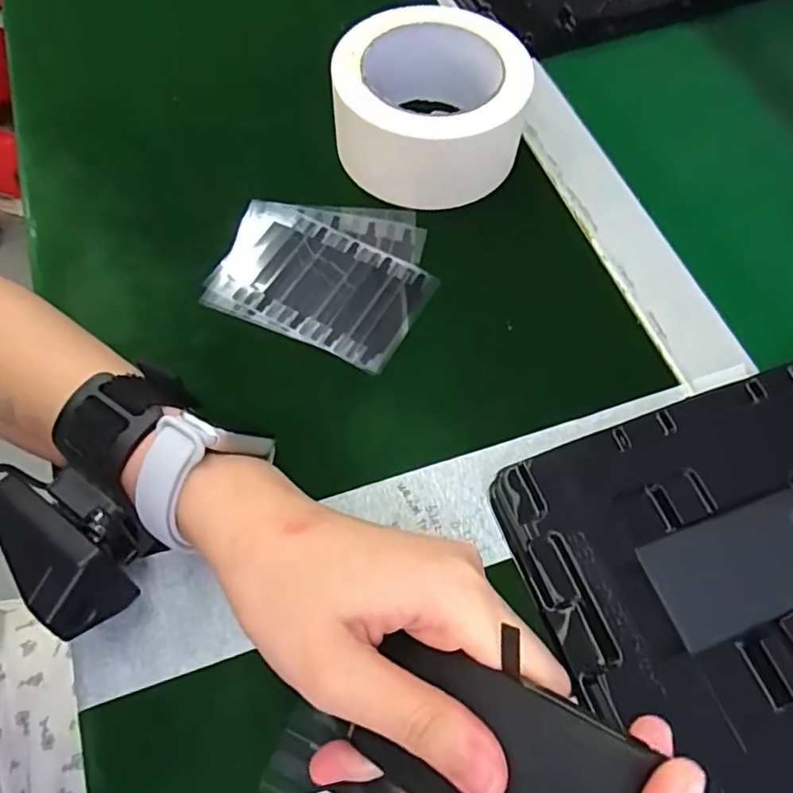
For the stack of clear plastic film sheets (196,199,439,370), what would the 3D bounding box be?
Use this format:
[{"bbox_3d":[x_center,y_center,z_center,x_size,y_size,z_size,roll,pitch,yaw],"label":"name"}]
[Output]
[{"bbox_3d":[-0.038,-0.075,0.341,0.116,0.004,0.103,22,65,11],"label":"stack of clear plastic film sheets"}]

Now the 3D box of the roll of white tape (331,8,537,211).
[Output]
[{"bbox_3d":[0.018,-0.168,0.361,0.110,0.056,0.121,0,63,0],"label":"roll of white tape"}]

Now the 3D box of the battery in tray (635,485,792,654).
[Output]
[{"bbox_3d":[0.147,0.071,0.253,0.085,0.005,0.044,-18,64,-9],"label":"battery in tray"}]

